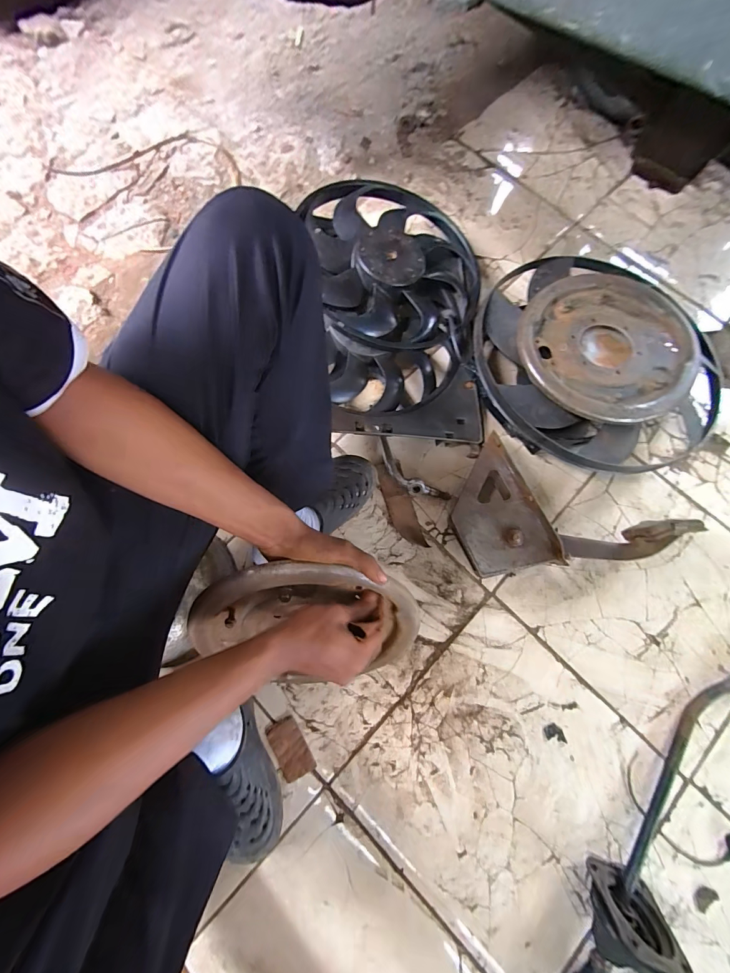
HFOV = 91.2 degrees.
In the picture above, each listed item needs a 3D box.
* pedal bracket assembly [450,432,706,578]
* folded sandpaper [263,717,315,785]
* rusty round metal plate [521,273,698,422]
[{"bbox_3d":[0.322,0.085,0.616,0.335,0.111,0.219,25,77,6],"label":"pedal bracket assembly"},{"bbox_3d":[-0.118,0.414,0.564,0.049,0.006,0.085,-29,77,-7],"label":"folded sandpaper"},{"bbox_3d":[0.439,-0.255,0.643,0.297,0.037,0.295,0,75,0],"label":"rusty round metal plate"}]

